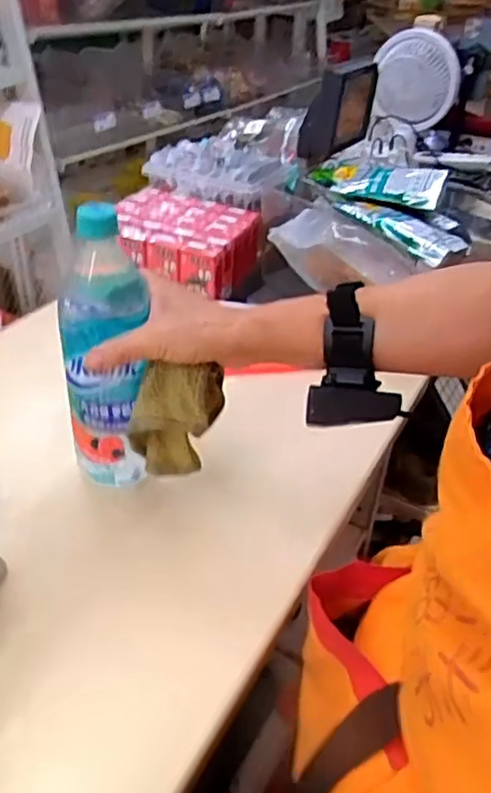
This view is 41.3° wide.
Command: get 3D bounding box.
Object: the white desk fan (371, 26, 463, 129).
[{"bbox_3d":[0.346,-0.651,1.322,0.211,0.175,0.047,0,20,-30],"label":"white desk fan"}]

